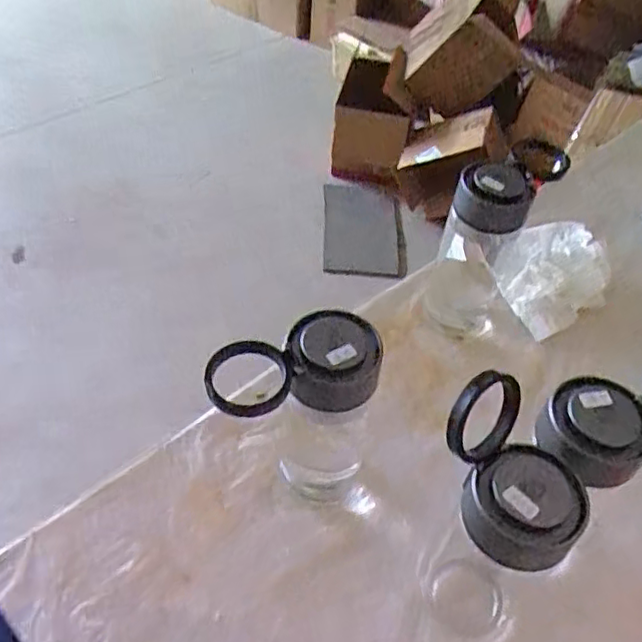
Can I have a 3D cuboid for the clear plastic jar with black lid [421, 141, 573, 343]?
[{"bbox_3d":[0.154,-0.068,0.629,0.071,0.191,0.074,37,56,26],"label":"clear plastic jar with black lid"}]

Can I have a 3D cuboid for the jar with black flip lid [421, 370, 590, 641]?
[{"bbox_3d":[0.117,0.136,0.421,0.068,0.221,0.095,-27,55,-25],"label":"jar with black flip lid"}]

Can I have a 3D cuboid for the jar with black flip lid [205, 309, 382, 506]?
[{"bbox_3d":[-0.020,0.076,0.498,0.127,0.182,0.076,-15,51,-16],"label":"jar with black flip lid"}]

